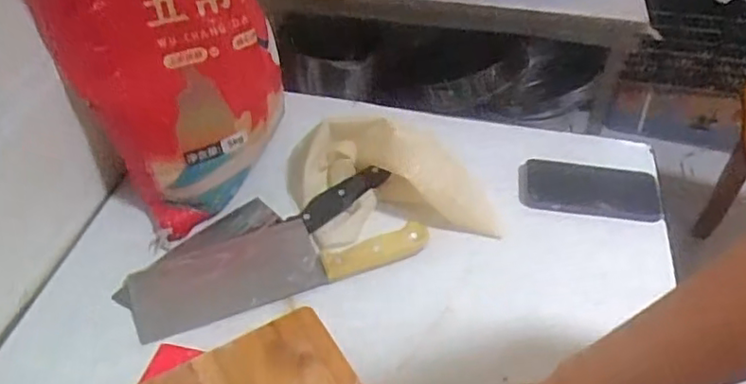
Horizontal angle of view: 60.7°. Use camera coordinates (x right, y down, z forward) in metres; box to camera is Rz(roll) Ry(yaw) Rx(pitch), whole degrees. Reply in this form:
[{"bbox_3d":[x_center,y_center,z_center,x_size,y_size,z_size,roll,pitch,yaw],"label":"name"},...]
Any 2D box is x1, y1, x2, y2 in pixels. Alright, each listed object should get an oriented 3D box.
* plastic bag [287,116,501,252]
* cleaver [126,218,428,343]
[{"bbox_3d":[0.019,-0.017,0.674,0.222,0.076,0.129,0,42,-3],"label":"plastic bag"},{"bbox_3d":[-0.091,0.064,0.629,0.284,0.019,0.084,-15,45,-19],"label":"cleaver"}]

